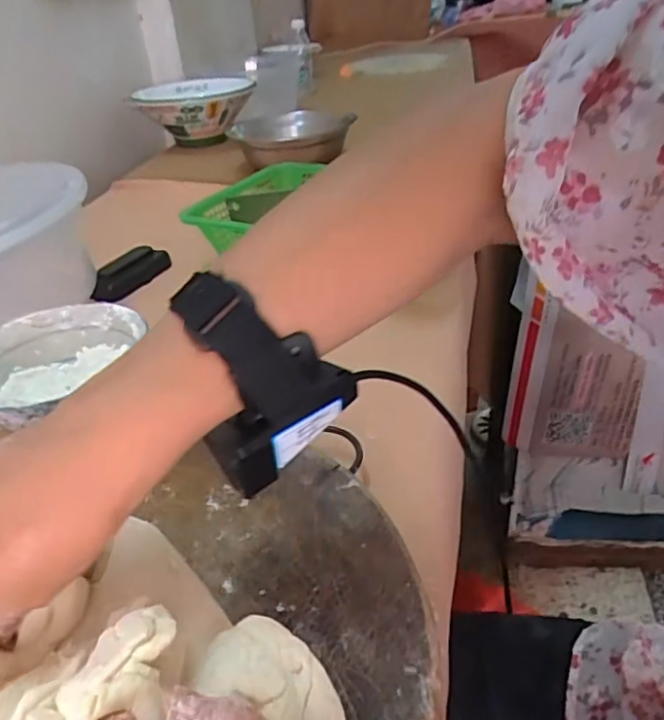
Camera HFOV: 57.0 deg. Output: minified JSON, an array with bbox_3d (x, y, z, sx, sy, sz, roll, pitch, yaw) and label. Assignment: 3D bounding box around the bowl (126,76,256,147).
[{"bbox_3d":[-0.258,-0.465,1.155,0.222,0.095,0.241,-3,32,2],"label":"bowl"}]

